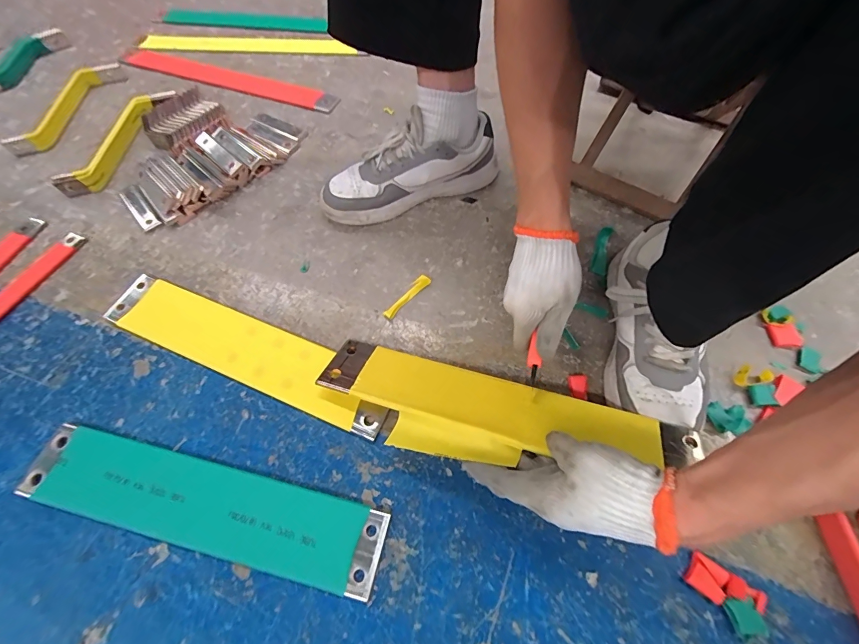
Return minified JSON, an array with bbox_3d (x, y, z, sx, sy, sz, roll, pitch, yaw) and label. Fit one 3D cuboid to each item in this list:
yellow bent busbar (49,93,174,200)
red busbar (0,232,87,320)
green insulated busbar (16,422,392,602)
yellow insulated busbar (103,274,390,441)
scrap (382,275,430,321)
[{"bbox_3d":[-0.535,-0.317,0.645,0.061,0.034,0.260,13,63,6],"label":"yellow bent busbar"},{"bbox_3d":[-0.567,-0.055,0.523,0.036,0.006,0.186,17,64,8],"label":"red busbar"},{"bbox_3d":[-0.240,0.193,0.399,0.386,0.012,0.081,13,63,6],"label":"green insulated busbar"},{"bbox_3d":[-0.234,0.035,0.482,0.396,0.012,0.080,21,64,10],"label":"yellow insulated busbar"},{"bbox_3d":[-0.033,-0.036,0.521,0.018,0.008,0.083,40,69,18],"label":"scrap"}]

